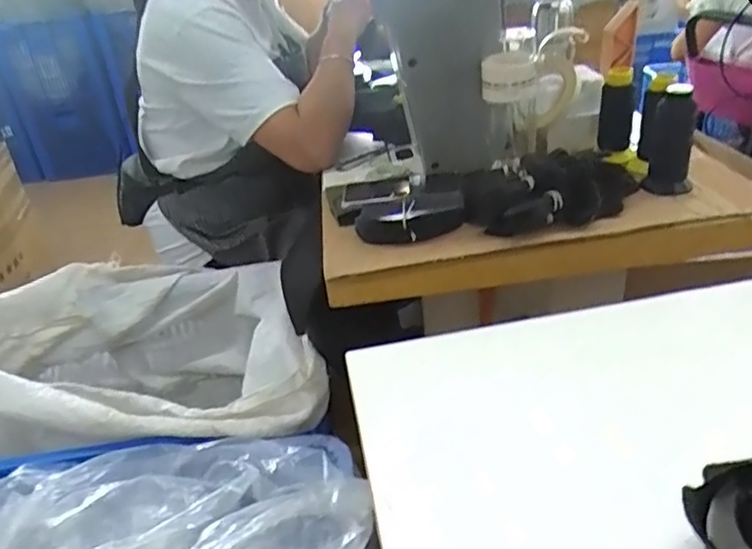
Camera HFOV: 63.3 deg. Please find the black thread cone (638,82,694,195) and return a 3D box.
[{"bbox_3d":[0.375,-0.171,0.784,0.064,0.129,0.057,5,33,18],"label":"black thread cone"}]

